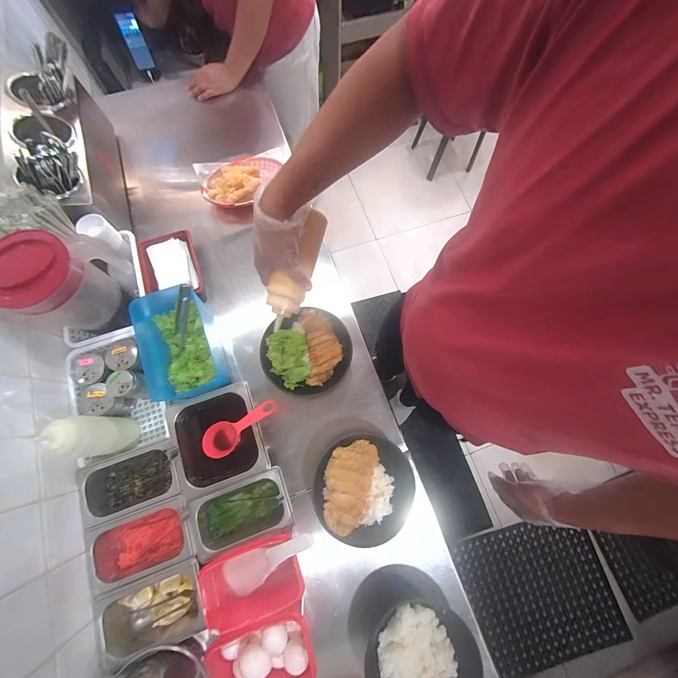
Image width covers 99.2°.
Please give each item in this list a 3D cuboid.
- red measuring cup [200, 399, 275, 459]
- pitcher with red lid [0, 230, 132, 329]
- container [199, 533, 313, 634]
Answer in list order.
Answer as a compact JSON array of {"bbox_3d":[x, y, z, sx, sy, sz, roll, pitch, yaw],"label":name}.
[{"bbox_3d":[-0.188,0.169,0.558,0.155,0.043,0.060,-32,77,7],"label":"red measuring cup"},{"bbox_3d":[-0.502,-0.107,0.531,0.123,0.160,0.162,15,75,3],"label":"pitcher with red lid"},{"bbox_3d":[-0.146,0.404,0.497,0.173,0.074,0.102,-17,75,-6],"label":"container"}]

